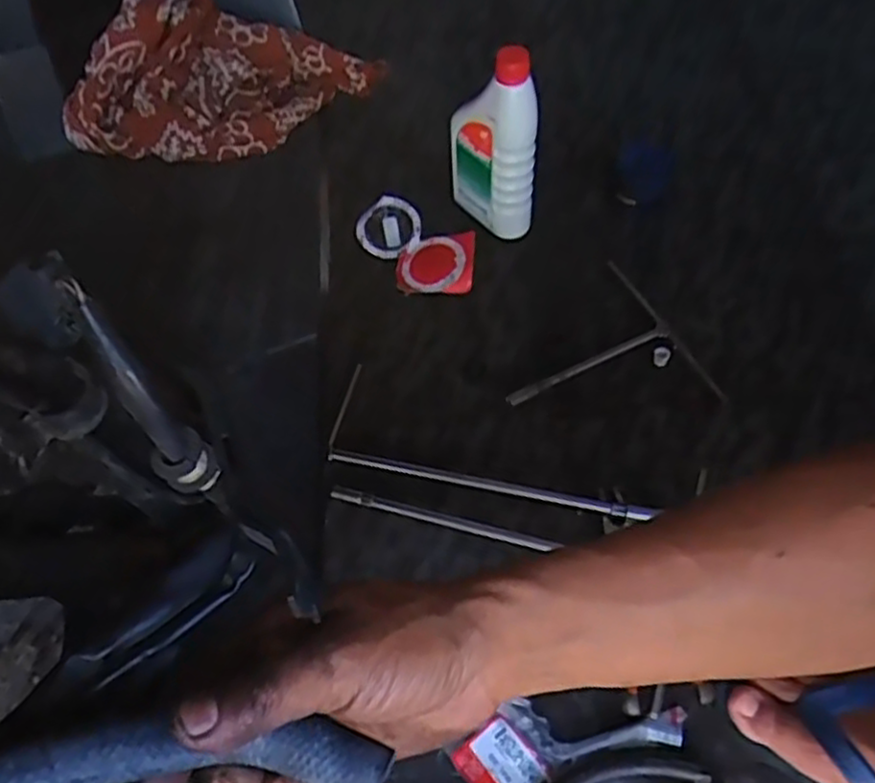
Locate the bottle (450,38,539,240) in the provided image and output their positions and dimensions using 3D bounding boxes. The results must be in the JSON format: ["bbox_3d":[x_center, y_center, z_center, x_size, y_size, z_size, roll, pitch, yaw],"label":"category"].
[{"bbox_3d":[0.054,-0.245,0.723,0.045,0.191,0.092,-36,63,-15],"label":"bottle"}]

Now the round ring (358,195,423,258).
[{"bbox_3d":[-0.053,-0.175,0.795,0.065,0.018,0.062,-42,92,3],"label":"round ring"}]

